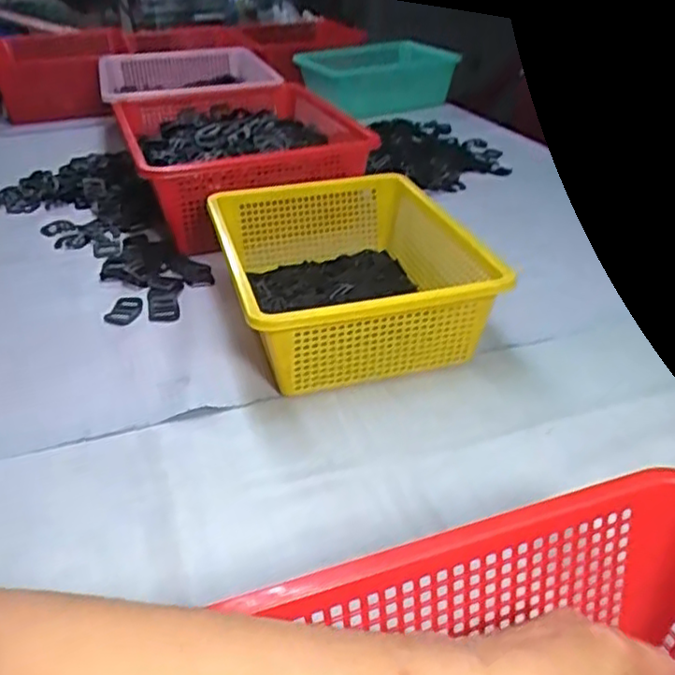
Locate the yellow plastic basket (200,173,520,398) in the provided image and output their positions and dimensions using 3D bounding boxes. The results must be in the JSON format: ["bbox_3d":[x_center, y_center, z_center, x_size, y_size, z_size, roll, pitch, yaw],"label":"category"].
[{"bbox_3d":[0.013,-0.065,0.717,0.241,0.106,0.293,-10,33,-13],"label":"yellow plastic basket"}]

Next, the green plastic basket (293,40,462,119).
[{"bbox_3d":[0.092,-0.554,1.449,0.307,0.125,0.204,-17,36,-23],"label":"green plastic basket"}]

